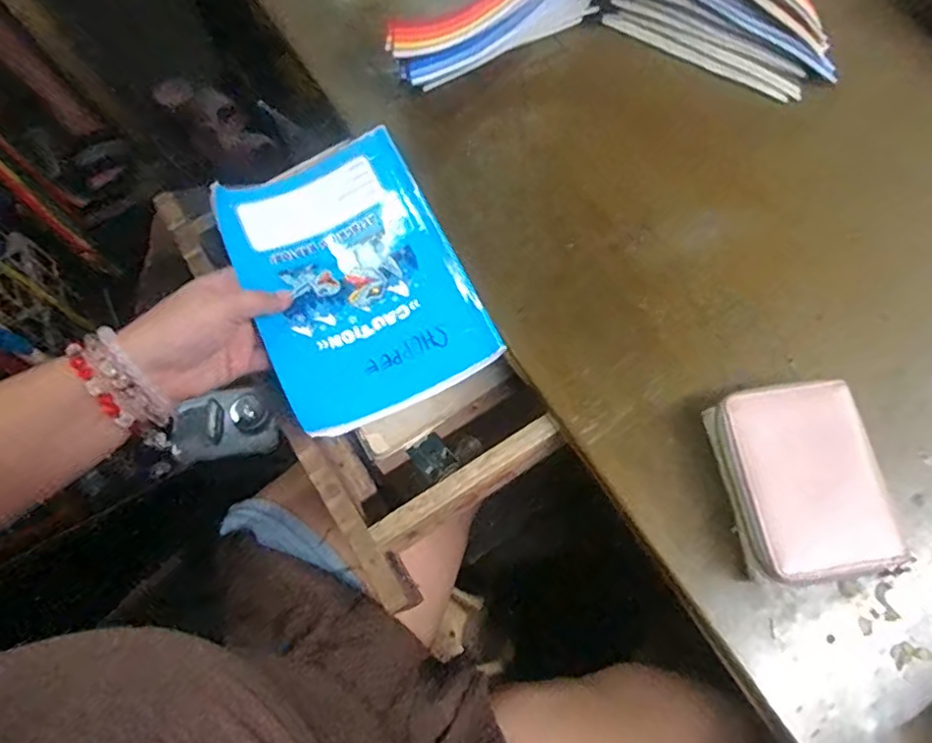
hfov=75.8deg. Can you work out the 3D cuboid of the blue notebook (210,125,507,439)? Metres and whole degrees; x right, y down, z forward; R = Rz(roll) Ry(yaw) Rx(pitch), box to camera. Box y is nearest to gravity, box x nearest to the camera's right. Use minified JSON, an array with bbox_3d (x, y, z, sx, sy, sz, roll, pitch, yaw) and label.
[{"bbox_3d":[-0.083,-0.072,0.433,0.145,0.024,0.209,-27,73,-7],"label":"blue notebook"}]

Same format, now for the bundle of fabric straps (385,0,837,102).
[{"bbox_3d":[0.116,-0.295,0.473,0.332,0.068,0.131,1,70,2],"label":"bundle of fabric straps"}]

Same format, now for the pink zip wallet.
[{"bbox_3d":[0.196,0.067,0.360,0.085,0.039,0.109,-9,70,-2],"label":"pink zip wallet"}]

